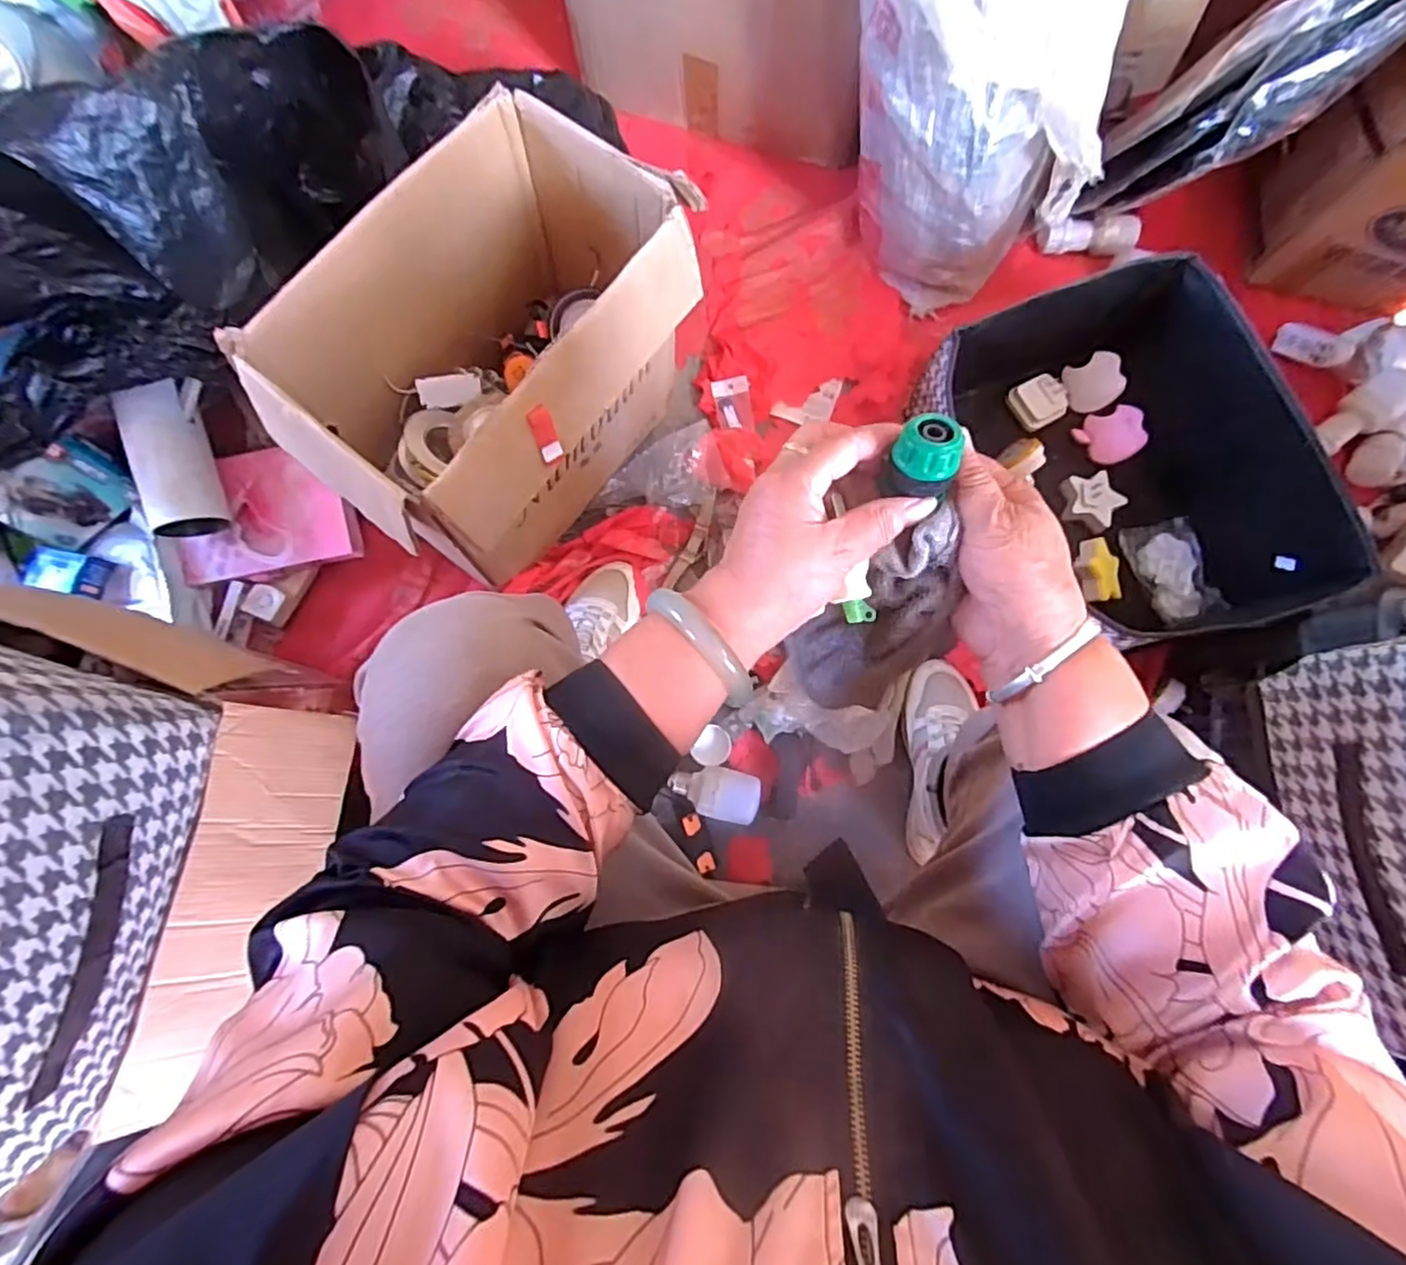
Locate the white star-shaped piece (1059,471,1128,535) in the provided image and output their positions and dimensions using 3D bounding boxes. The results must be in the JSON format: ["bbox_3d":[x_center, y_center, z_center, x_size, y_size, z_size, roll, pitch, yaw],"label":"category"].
[{"bbox_3d":[0.498,-0.172,0.836,0.074,0.031,0.065,34,82,5],"label":"white star-shaped piece"}]

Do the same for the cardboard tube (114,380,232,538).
[{"bbox_3d":[-0.595,-0.191,0.736,0.066,0.054,0.162,-8,105,-2],"label":"cardboard tube"}]

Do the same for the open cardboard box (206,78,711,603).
[{"bbox_3d":[-0.199,-0.267,0.680,0.230,0.285,0.378,35,82,6],"label":"open cardboard box"}]

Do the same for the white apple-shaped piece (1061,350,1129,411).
[{"bbox_3d":[0.512,-0.326,0.855,0.064,0.008,0.068,-19,88,27],"label":"white apple-shaped piece"}]

